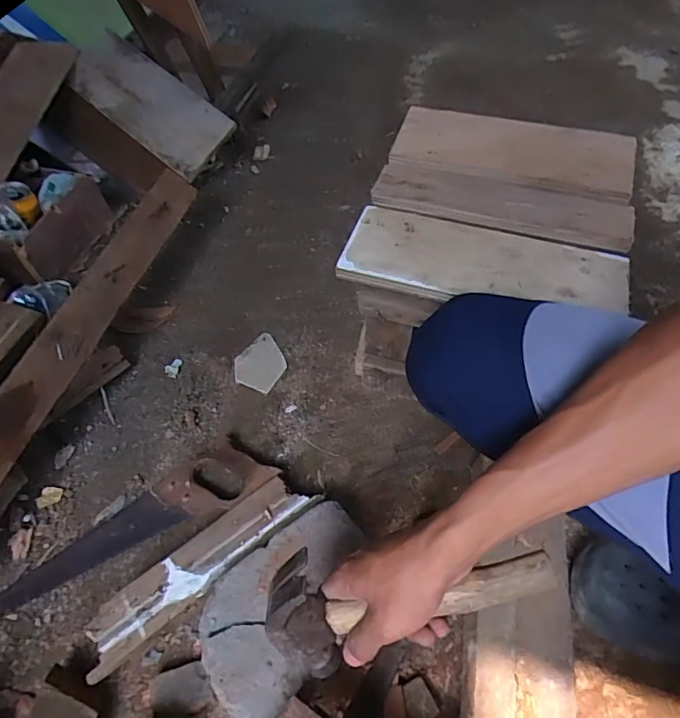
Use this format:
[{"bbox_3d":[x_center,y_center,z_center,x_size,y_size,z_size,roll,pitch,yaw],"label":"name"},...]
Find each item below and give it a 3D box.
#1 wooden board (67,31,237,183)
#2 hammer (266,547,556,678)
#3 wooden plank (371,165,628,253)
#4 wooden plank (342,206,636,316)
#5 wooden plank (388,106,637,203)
[{"bbox_3d":[-0.349,-0.465,0.899,0.295,0.022,0.134,37,94,1],"label":"wooden board"},{"bbox_3d":[0.051,0.180,0.364,0.209,0.108,0.064,-15,53,11],"label":"hammer"},{"bbox_3d":[0.175,-0.174,0.538,0.271,0.013,0.074,14,56,13],"label":"wooden plank"},{"bbox_3d":[0.144,-0.098,0.495,0.273,0.018,0.100,13,56,12],"label":"wooden plank"},{"bbox_3d":[0.205,-0.248,0.583,0.270,0.025,0.112,12,56,12],"label":"wooden plank"}]

